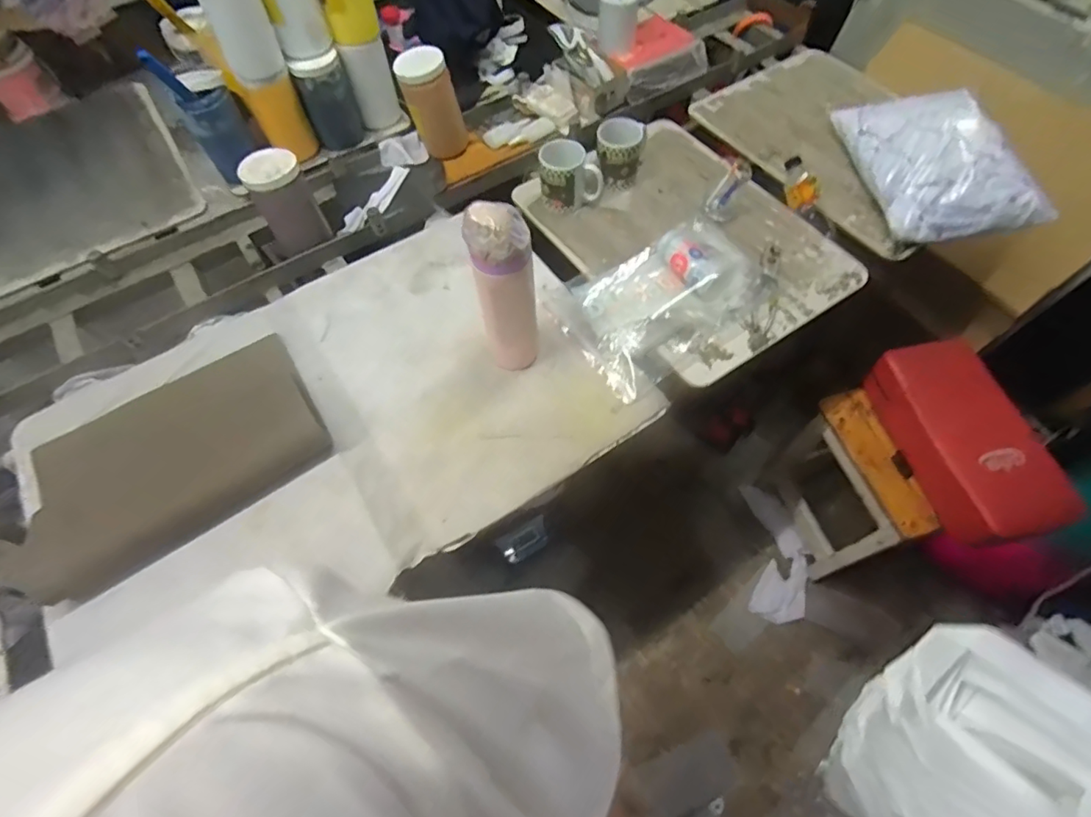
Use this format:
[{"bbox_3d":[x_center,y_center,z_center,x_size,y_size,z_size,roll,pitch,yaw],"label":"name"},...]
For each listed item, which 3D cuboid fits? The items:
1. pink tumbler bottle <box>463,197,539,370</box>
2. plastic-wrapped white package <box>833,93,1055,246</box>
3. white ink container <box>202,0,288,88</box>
[{"bbox_3d":[-0.055,-0.151,0.744,0.081,0.277,0.071,-10,61,-4],"label":"pink tumbler bottle"},{"bbox_3d":[0.725,-0.473,0.985,0.247,0.070,0.344,-5,61,-1],"label":"plastic-wrapped white package"},{"bbox_3d":[-0.515,-0.649,0.902,0.094,0.185,0.090,-19,62,-9],"label":"white ink container"}]

